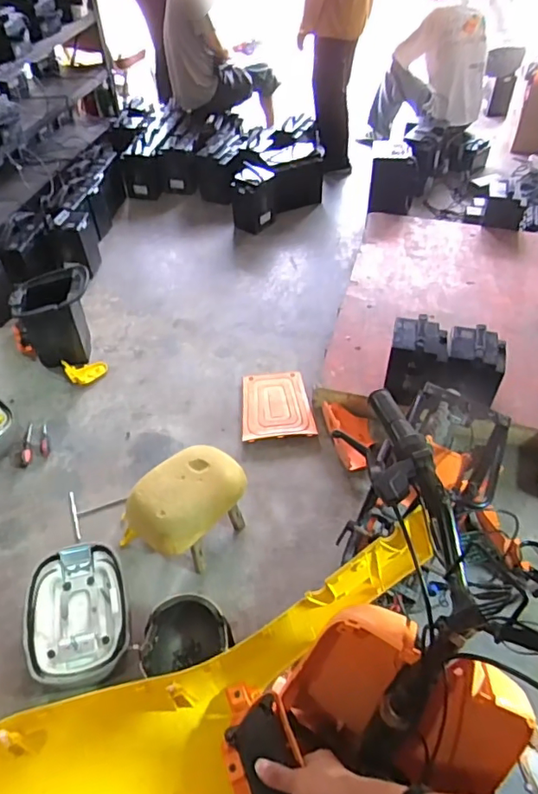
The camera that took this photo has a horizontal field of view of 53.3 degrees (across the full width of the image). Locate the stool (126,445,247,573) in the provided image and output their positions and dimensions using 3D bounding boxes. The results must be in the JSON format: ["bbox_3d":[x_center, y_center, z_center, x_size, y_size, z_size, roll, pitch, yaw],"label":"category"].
[{"bbox_3d":[-0.242,0.333,1.602,0.218,0.266,0.348,27,55,24],"label":"stool"}]

